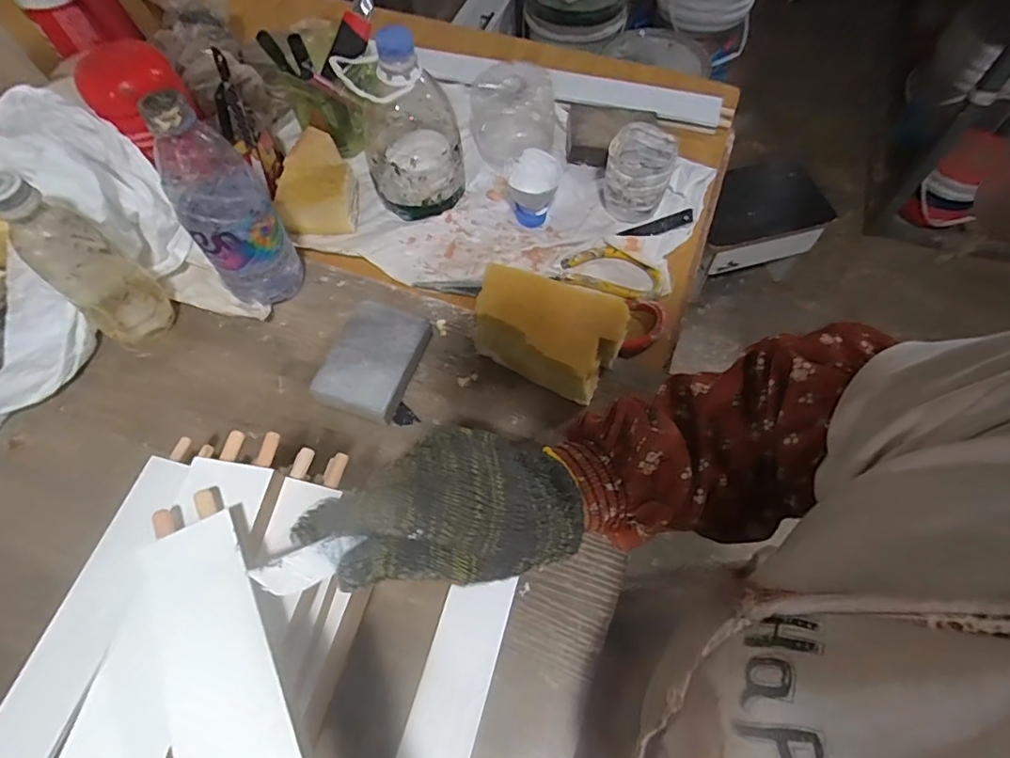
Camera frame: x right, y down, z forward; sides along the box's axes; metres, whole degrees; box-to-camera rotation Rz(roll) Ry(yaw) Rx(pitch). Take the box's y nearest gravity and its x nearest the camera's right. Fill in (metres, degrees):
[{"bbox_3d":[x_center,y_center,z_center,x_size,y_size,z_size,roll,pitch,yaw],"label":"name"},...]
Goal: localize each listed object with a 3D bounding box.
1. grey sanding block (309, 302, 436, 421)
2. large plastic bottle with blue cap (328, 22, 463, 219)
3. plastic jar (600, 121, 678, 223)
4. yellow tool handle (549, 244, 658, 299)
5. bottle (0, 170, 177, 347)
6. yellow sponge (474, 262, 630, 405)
[{"bbox_3d":[-0.114,-0.015,0.472,0.075,0.027,0.105,15,64,8],"label":"grey sanding block"},{"bbox_3d":[-0.096,-0.251,0.519,0.099,0.162,0.100,-9,63,-4],"label":"large plastic bottle with blue cap"},{"bbox_3d":[0.136,-0.212,0.547,0.063,0.067,0.066,0,63,1],"label":"plastic jar"},{"bbox_3d":[0.105,-0.108,0.537,0.099,0.010,0.052,15,64,9],"label":"yellow tool handle"},{"bbox_3d":[-0.344,-0.096,0.440,0.061,0.167,0.060,41,70,19],"label":"bottle"},{"bbox_3d":[0.038,-0.045,0.472,0.122,0.060,0.079,27,66,14],"label":"yellow sponge"}]

